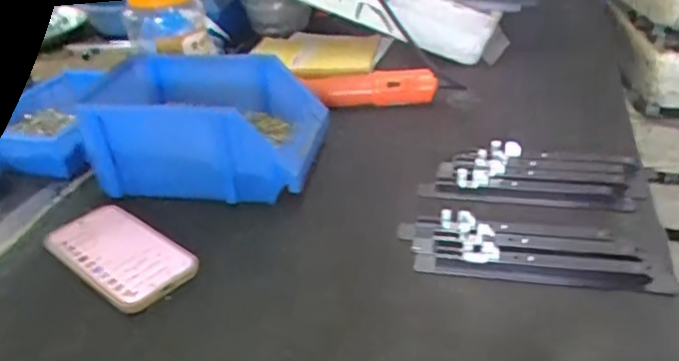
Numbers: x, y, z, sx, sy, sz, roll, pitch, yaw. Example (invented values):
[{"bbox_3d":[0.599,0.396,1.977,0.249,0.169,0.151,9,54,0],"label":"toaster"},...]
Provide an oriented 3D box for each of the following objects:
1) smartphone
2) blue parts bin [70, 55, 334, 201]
[{"bbox_3d":[-0.207,0.069,0.545,0.156,0.013,0.079,22,42,34],"label":"smartphone"},{"bbox_3d":[-0.154,-0.062,0.650,0.251,0.104,0.149,3,34,10],"label":"blue parts bin"}]

